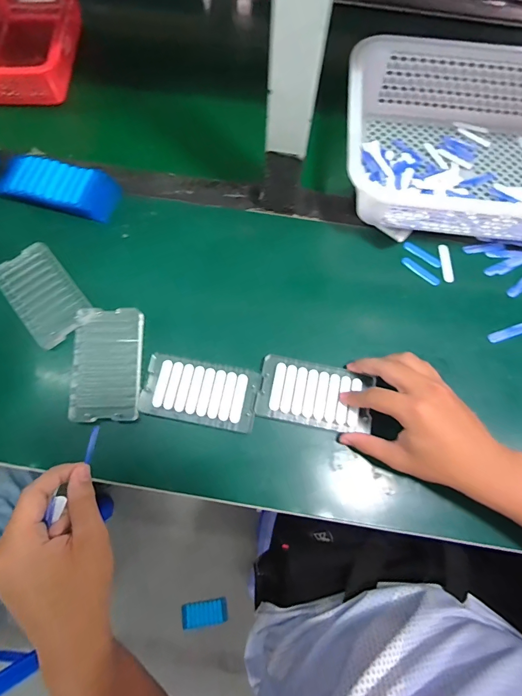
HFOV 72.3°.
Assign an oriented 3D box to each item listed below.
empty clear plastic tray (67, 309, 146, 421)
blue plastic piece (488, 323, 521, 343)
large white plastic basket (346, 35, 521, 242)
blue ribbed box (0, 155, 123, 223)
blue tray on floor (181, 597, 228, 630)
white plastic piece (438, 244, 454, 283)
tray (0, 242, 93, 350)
[{"bbox_3d":[-0.166,0.015,0.385,0.069,0.011,0.121,-3,72,-2],"label":"empty clear plastic tray"},{"bbox_3d":[0.292,-0.017,0.423,0.053,0.008,0.012,-18,73,-6],"label":"blue plastic piece"},{"bbox_3d":[0.283,-0.255,0.450,0.354,0.080,0.250,8,72,2],"label":"large white plastic basket"},{"bbox_3d":[-0.251,-0.199,0.449,0.138,0.027,0.064,17,73,5],"label":"blue ribbed box"},{"bbox_3d":[-0.151,0.713,0.960,0.116,0.027,0.058,-5,72,-2],"label":"blue tray on floor"},{"bbox_3d":[0.230,-0.105,0.442,0.012,0.004,0.051,-4,72,-2],"label":"white plastic piece"},{"bbox_3d":[-0.253,-0.063,0.415,0.069,0.018,0.123,-37,76,-12],"label":"tray"}]

